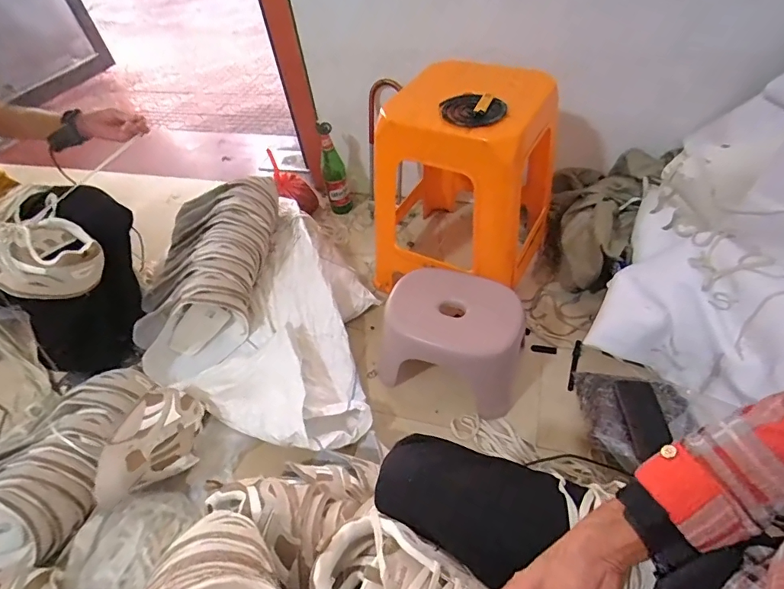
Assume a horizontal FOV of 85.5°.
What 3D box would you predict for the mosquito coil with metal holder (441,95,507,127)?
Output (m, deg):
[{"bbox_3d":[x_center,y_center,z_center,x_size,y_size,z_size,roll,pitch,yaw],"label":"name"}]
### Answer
[{"bbox_3d":[0.142,-0.347,0.785,0.104,0.023,0.109,-3,50,4],"label":"mosquito coil with metal holder"}]

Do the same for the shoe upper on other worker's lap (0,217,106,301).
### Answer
[{"bbox_3d":[-0.672,-0.078,0.783,0.269,0.098,0.154,10,52,15],"label":"shoe upper on other worker's lap"}]

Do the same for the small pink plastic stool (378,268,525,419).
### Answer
[{"bbox_3d":[0.133,0.091,0.924,0.287,0.223,0.211,15,53,18],"label":"small pink plastic stool"}]

